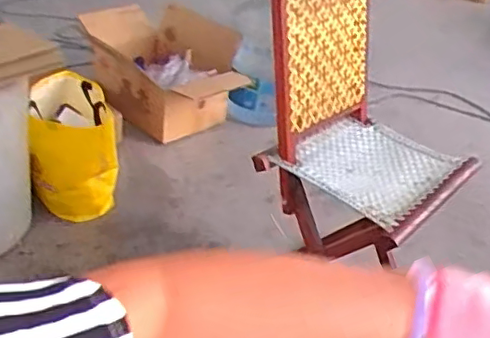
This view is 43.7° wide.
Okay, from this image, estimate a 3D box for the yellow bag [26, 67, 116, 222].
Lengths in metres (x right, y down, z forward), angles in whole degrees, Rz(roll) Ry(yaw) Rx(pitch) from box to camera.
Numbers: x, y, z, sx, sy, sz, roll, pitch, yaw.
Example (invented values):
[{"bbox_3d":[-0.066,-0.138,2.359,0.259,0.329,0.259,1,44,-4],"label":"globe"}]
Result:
[{"bbox_3d":[-0.462,-0.054,1.675,0.204,0.333,0.256,-1,35,-13],"label":"yellow bag"}]

